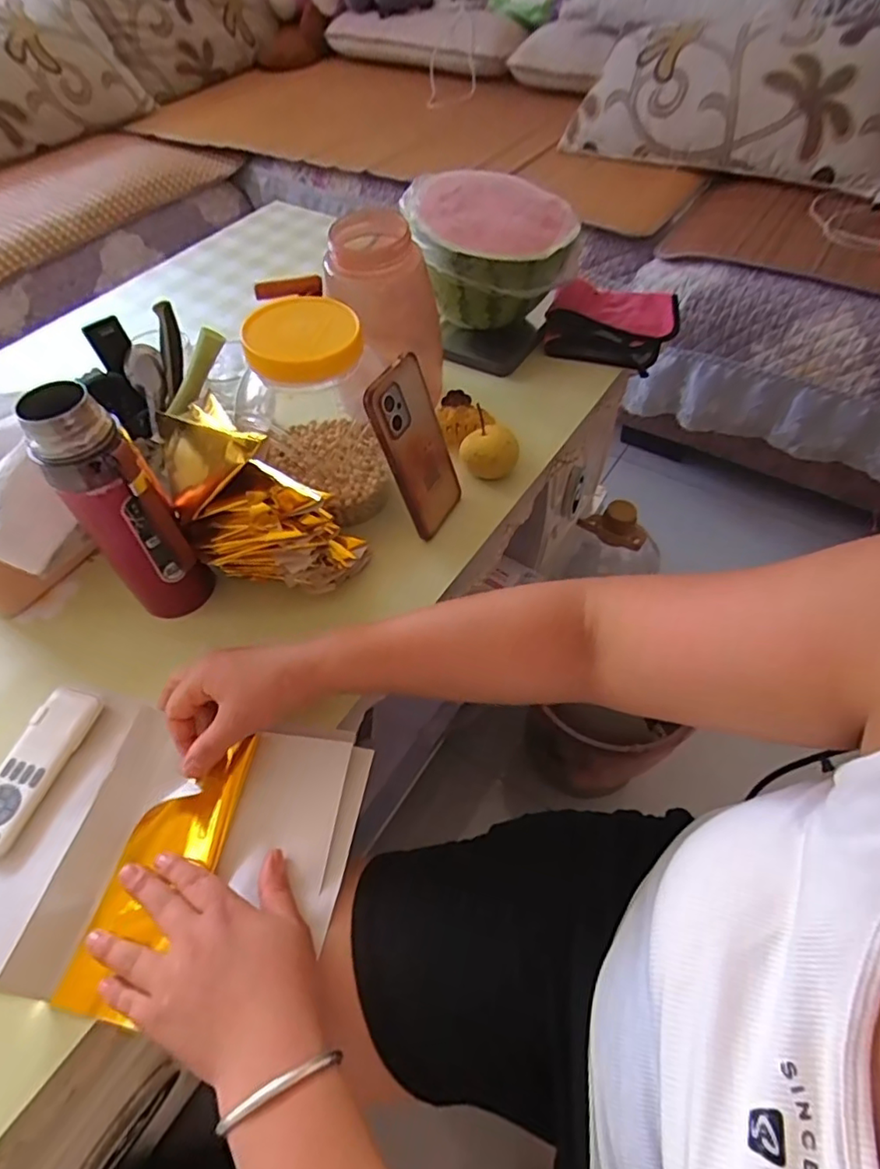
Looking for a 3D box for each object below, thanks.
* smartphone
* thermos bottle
[{"bbox_3d":[-0.018,-0.127,0.541,0.012,0.162,0.077,12,54,31],"label":"smartphone"},{"bbox_3d":[-0.248,-0.053,0.463,0.064,0.205,0.062,-35,60,-21],"label":"thermos bottle"}]

